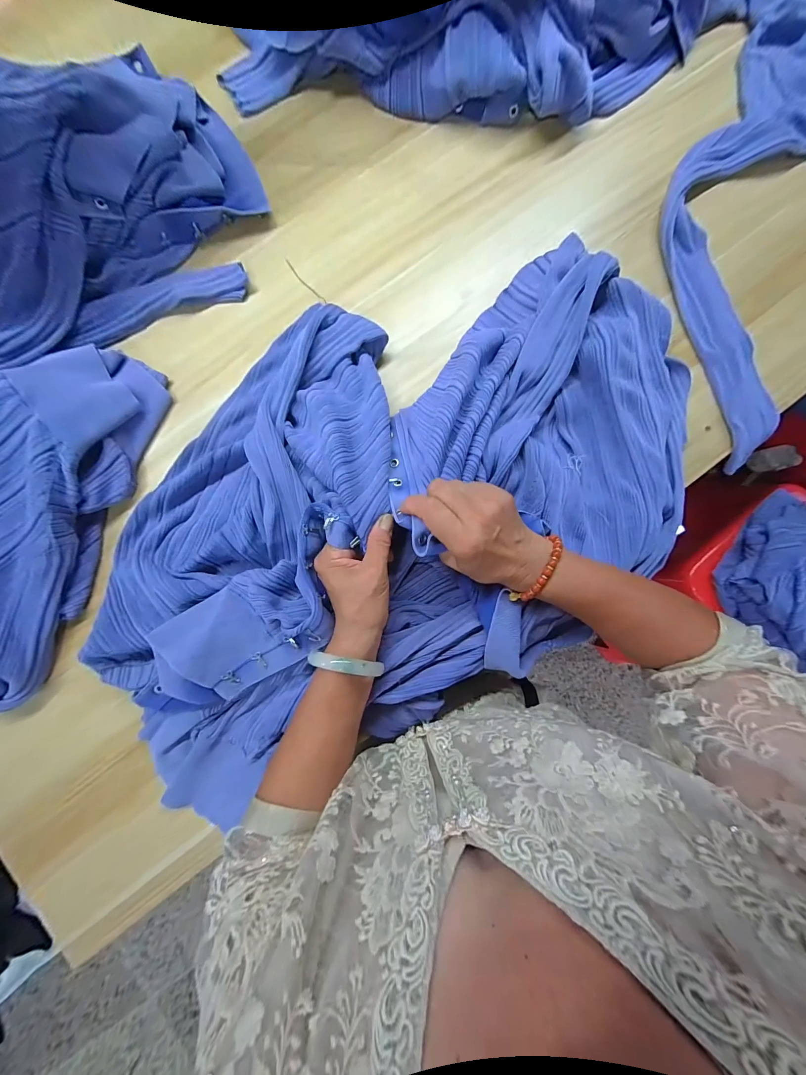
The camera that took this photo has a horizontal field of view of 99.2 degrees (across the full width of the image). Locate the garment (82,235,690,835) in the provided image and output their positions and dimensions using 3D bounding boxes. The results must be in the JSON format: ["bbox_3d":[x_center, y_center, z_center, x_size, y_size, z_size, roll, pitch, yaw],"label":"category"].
[{"bbox_3d":[-0.005,-0.033,0.357,0.665,0.076,0.432,-24,88,-3],"label":"garment"}]

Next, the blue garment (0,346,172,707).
[{"bbox_3d":[-0.438,-0.046,0.333,0.246,0.077,0.383,19,86,-1],"label":"blue garment"}]

